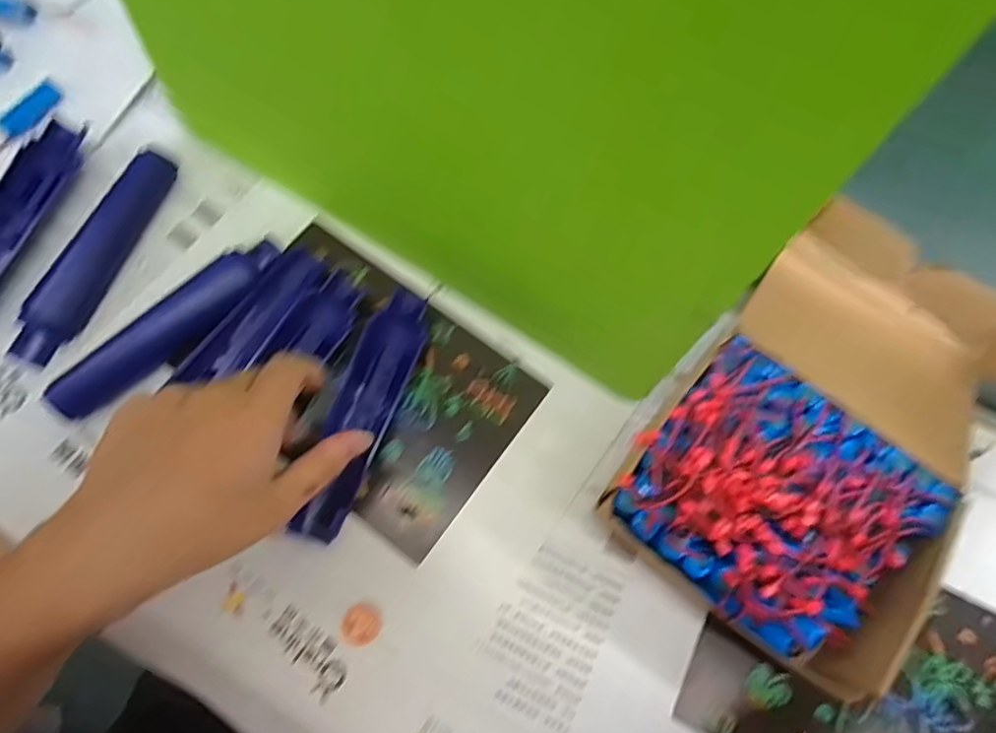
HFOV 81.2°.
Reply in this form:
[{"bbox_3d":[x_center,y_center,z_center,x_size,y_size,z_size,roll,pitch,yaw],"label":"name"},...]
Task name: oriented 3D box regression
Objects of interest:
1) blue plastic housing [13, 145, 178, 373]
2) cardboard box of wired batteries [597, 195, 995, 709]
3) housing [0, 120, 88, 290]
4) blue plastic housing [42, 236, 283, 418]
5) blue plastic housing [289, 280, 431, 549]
[{"bbox_3d":[-0.268,-0.078,0.392,0.030,0.025,0.164,17,73,3],"label":"blue plastic housing"},{"bbox_3d":[0.221,0.024,0.372,0.178,0.065,0.311,40,74,11],"label":"cardboard box of wired batteries"},{"bbox_3d":[-0.340,-0.099,0.402,0.033,0.021,0.160,17,73,3],"label":"housing"},{"bbox_3d":[-0.213,-0.028,0.387,0.037,0.023,0.163,39,75,9],"label":"blue plastic housing"},{"bbox_3d":[-0.084,0.027,0.369,0.040,0.016,0.162,16,71,3],"label":"blue plastic housing"}]

